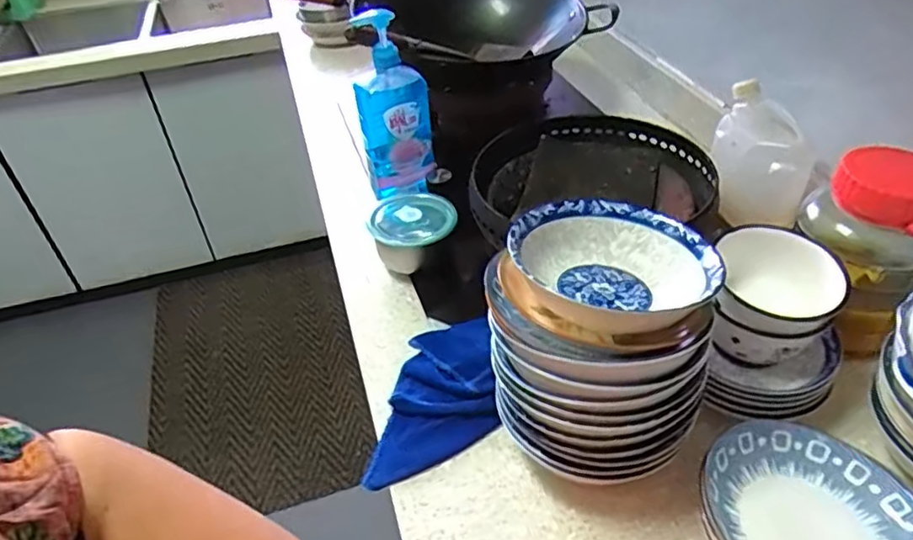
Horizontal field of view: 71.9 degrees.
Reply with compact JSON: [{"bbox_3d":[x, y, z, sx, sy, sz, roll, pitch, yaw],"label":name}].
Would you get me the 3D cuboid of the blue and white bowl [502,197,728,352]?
[{"bbox_3d":[0.136,-0.001,0.538,0.165,0.052,0.156,-3,40,2],"label":"blue and white bowl"}]

